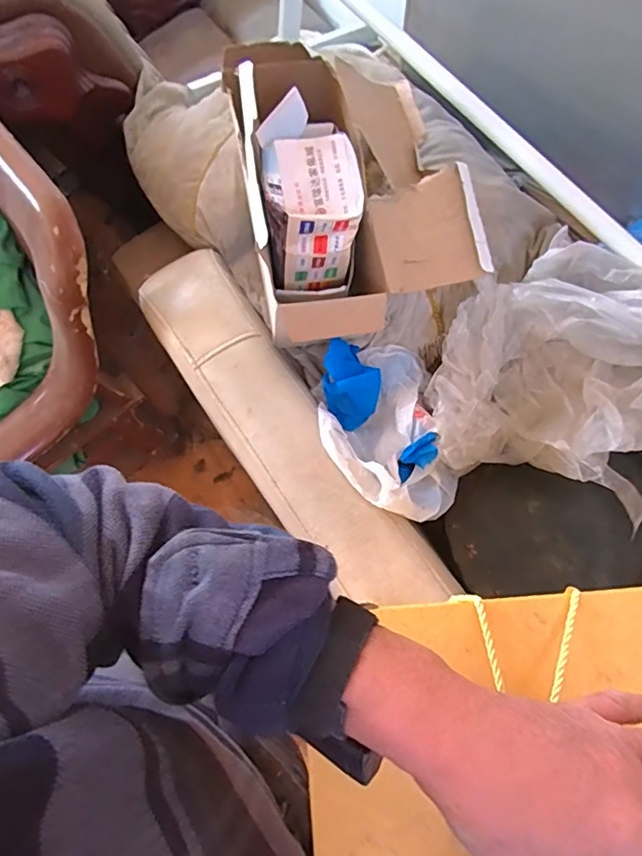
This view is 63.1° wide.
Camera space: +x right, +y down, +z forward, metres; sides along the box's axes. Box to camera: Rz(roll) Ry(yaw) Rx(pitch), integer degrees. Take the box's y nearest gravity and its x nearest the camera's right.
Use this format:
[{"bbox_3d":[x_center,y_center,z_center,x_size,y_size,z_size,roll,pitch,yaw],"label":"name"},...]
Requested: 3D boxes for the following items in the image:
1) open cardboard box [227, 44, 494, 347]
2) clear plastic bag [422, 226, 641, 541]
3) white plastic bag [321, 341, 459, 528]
[{"bbox_3d":[0.045,-0.341,0.720,0.289,0.178,0.391,-14,72,-3],"label":"open cardboard box"},{"bbox_3d":[0.334,-0.069,0.702,0.333,0.191,0.311,26,75,10],"label":"clear plastic bag"},{"bbox_3d":[0.092,0.000,0.757,0.177,0.099,0.274,-15,72,-3],"label":"white plastic bag"}]

